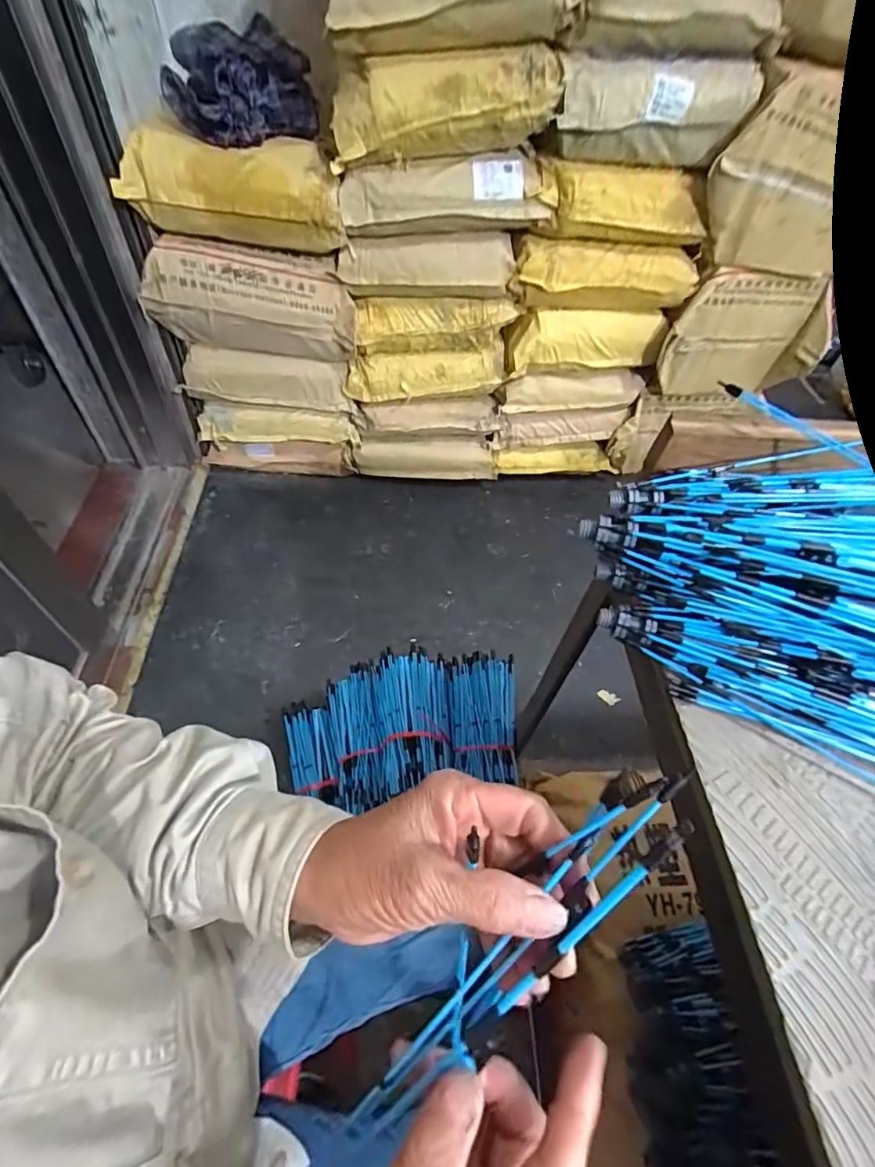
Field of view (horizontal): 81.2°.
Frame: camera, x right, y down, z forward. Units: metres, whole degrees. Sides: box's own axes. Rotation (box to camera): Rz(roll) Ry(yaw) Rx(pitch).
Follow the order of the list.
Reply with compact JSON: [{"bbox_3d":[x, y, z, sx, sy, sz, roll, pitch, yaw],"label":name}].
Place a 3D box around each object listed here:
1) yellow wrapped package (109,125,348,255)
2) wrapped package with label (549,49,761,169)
[{"bbox_3d":[-0.426,-0.817,1.074,0.433,0.165,0.177,-4,54,-9],"label":"yellow wrapped package"},{"bbox_3d":[0.402,-0.871,0.953,0.365,0.142,0.102,3,53,-4],"label":"wrapped package with label"}]

